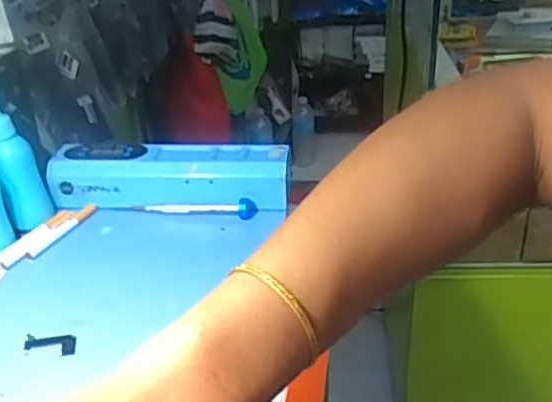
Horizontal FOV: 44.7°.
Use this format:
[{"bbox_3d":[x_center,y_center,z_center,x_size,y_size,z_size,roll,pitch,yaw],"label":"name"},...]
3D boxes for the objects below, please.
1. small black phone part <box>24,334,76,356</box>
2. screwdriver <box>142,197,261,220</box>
[{"bbox_3d":[-0.149,0.095,0.442,0.033,0.004,0.021,-6,30,-5],"label":"small black phone part"},{"bbox_3d":[-0.064,0.007,0.575,0.095,0.015,0.013,-2,30,2],"label":"screwdriver"}]

